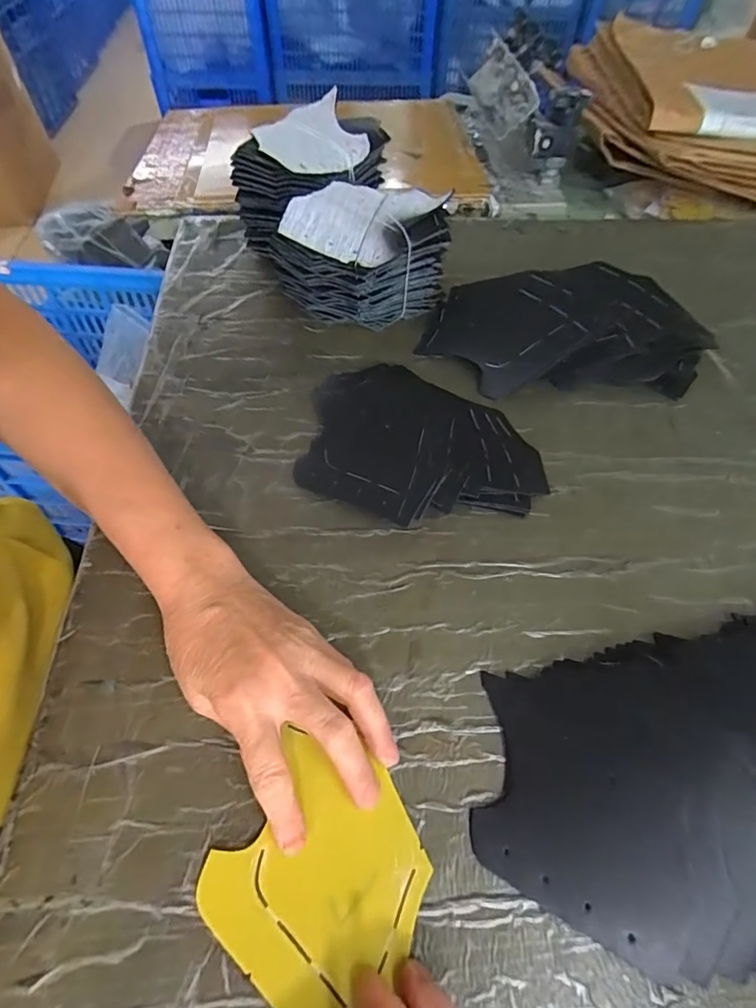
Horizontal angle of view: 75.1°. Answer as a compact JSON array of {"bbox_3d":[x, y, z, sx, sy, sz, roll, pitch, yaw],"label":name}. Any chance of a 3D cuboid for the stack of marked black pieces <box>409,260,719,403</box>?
[{"bbox_3d":[0.170,-0.168,0.459,0.254,0.054,0.134,0,56,-4],"label":"stack of marked black pieces"}]

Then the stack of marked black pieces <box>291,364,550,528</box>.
[{"bbox_3d":[0.033,-0.044,0.380,0.184,0.031,0.135,19,57,9],"label":"stack of marked black pieces"}]

